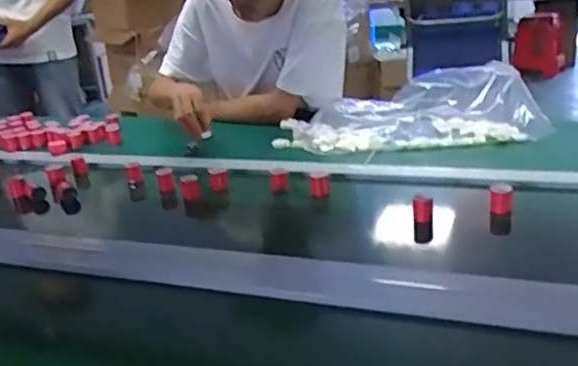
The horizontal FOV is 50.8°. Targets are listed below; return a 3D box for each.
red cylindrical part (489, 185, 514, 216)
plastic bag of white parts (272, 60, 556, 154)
[{"bbox_3d":[0.314,0.025,0.900,0.031,0.034,0.038,2,21,22],"label":"red cylindrical part"},{"bbox_3d":[0.232,-0.150,1.247,0.519,0.103,0.186,-3,20,9],"label":"plastic bag of white parts"}]

